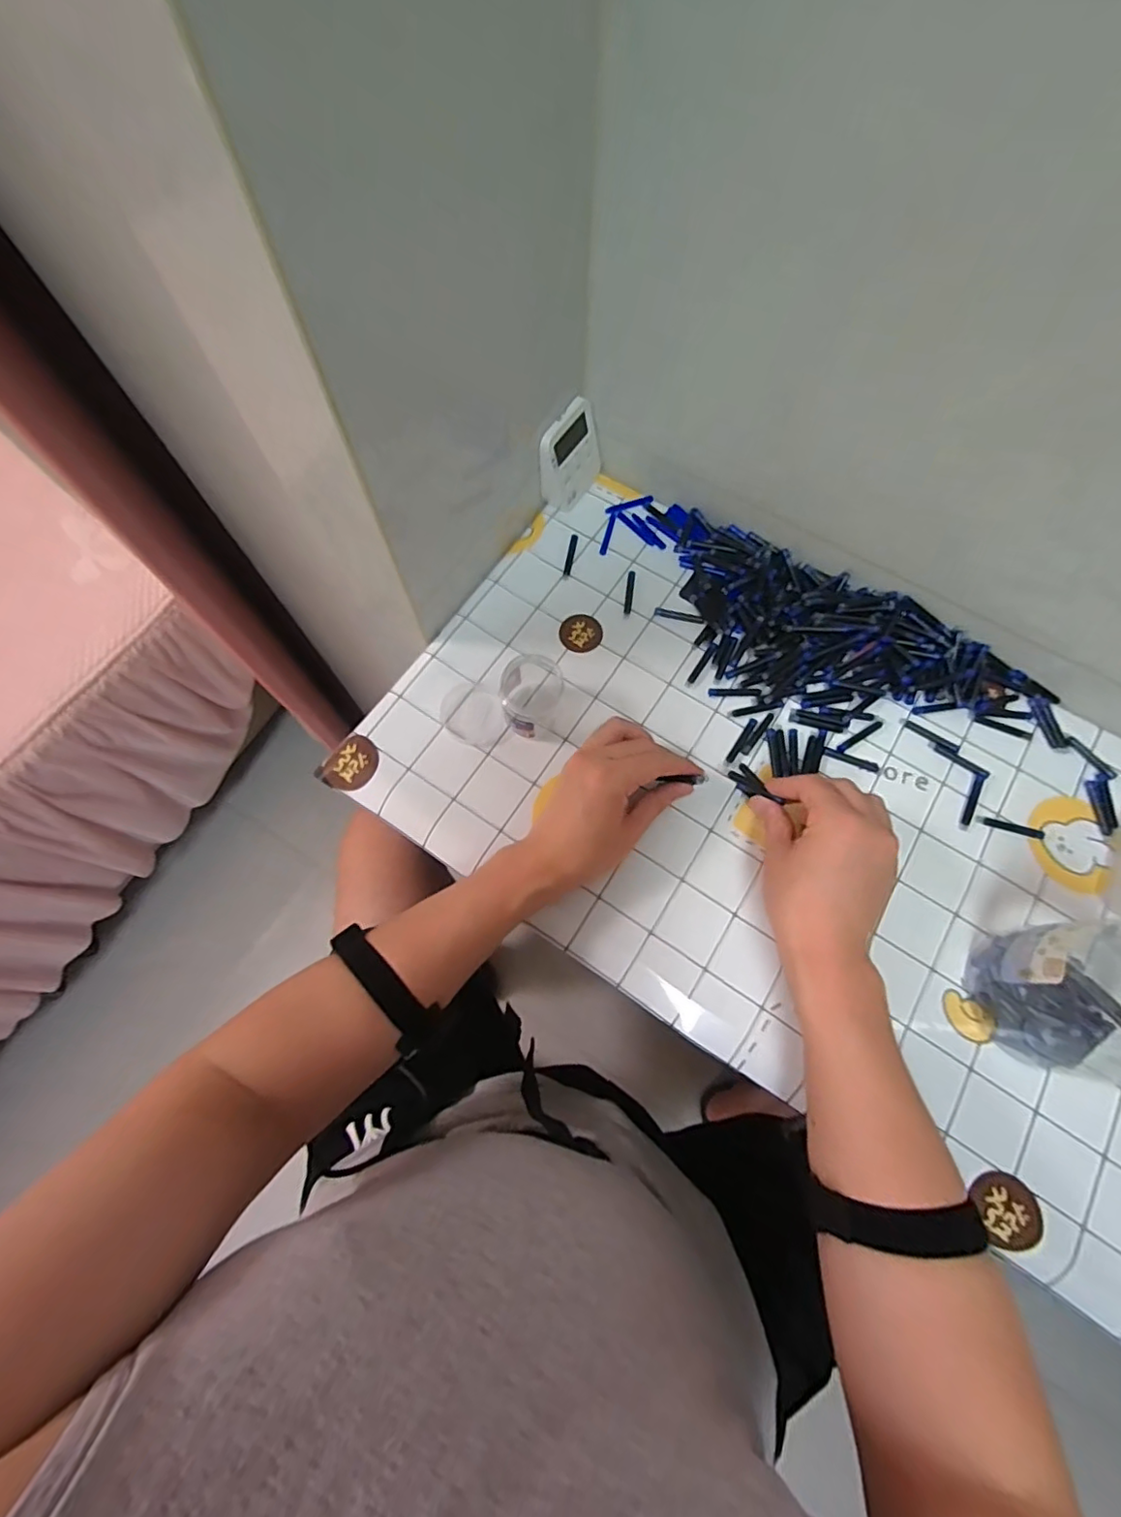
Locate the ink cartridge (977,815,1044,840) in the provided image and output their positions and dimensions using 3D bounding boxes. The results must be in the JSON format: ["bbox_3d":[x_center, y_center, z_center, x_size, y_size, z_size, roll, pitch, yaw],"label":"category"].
[{"bbox_3d":[0.370,0.056,0.480,0.049,0.008,0.008,19,73,7],"label":"ink cartridge"}]

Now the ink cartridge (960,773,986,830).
[{"bbox_3d":[0.346,0.037,0.491,0.010,0.004,0.051,27,74,9],"label":"ink cartridge"}]

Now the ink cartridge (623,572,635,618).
[{"bbox_3d":[0.066,-0.158,0.556,0.007,0.004,0.049,8,72,3],"label":"ink cartridge"}]

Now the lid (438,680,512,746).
[{"bbox_3d":[-0.075,-0.038,0.505,0.048,0.011,0.062,-40,75,-14],"label":"lid"}]

